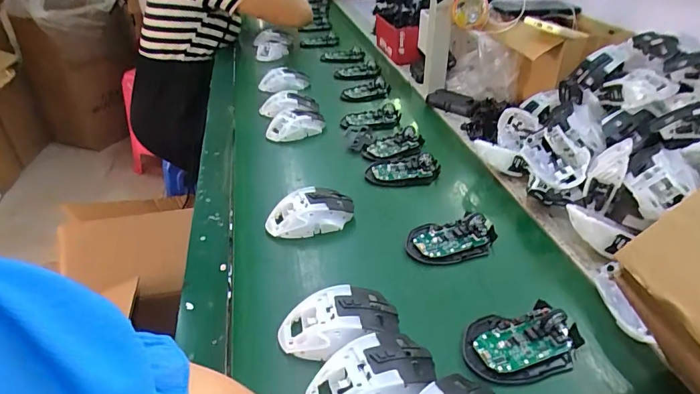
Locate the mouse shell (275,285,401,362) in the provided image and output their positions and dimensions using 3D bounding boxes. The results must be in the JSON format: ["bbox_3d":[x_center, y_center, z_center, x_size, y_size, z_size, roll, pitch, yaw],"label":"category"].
[{"bbox_3d":[-0.010,0.123,0.436,0.116,0.035,0.067,-12,37,-18],"label":"mouse shell"}]

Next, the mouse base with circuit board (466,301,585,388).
[{"bbox_3d":[0.166,0.136,0.424,0.112,0.026,0.069,-4,35,-8],"label":"mouse base with circuit board"}]

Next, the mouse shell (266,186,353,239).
[{"bbox_3d":[-0.052,0.020,0.587,0.116,0.041,0.061,-10,36,-16],"label":"mouse shell"}]

